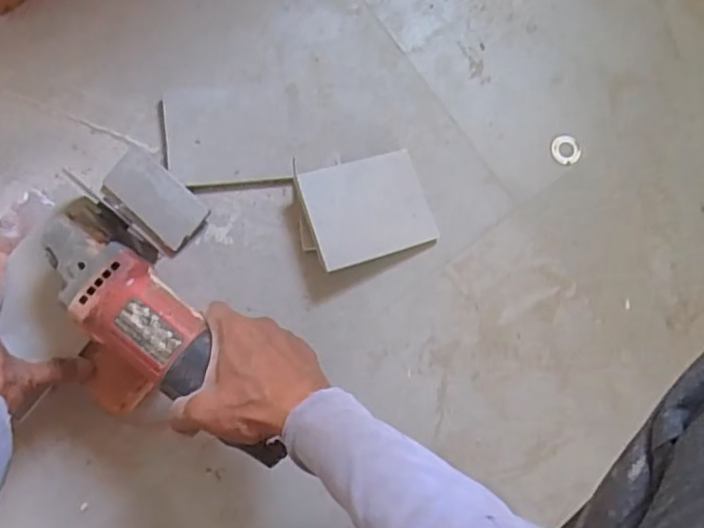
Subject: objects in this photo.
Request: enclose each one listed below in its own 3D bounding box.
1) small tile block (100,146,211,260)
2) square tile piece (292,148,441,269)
[{"bbox_3d":[-0.182,-0.058,0.571,0.096,0.015,0.057,43,82,0],"label":"small tile block"},{"bbox_3d":[0.015,-0.052,0.582,0.121,0.007,0.093,-17,86,-23],"label":"square tile piece"}]

